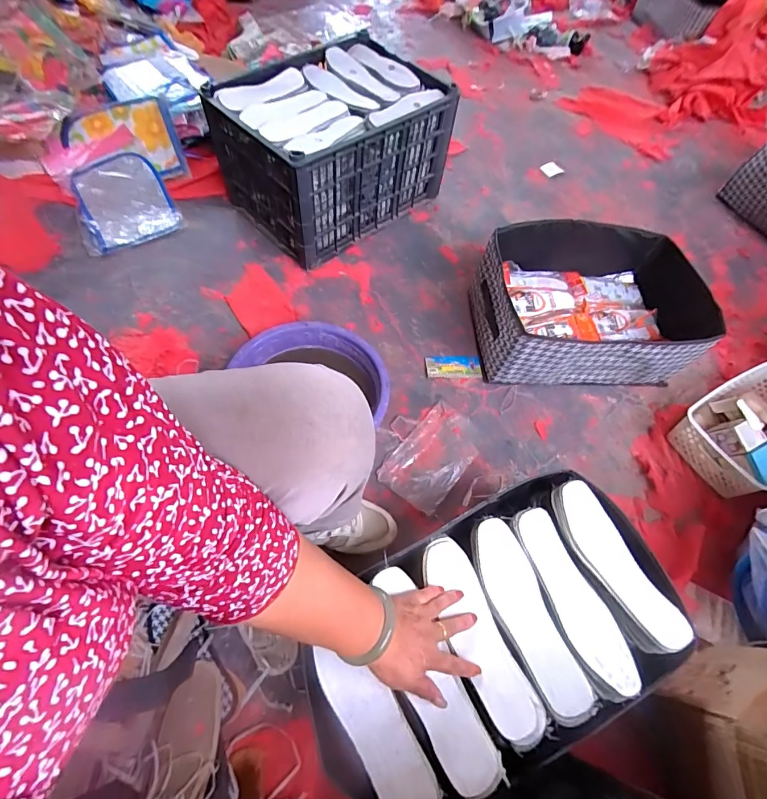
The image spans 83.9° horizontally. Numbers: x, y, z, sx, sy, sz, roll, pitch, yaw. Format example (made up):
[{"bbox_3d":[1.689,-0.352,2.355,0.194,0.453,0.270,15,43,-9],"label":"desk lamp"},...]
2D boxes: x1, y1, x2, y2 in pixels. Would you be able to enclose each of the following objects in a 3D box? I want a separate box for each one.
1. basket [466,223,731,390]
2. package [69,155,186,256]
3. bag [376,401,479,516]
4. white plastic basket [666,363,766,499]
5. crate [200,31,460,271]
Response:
[{"bbox_3d":[0.438,-0.199,0.930,0.447,0.184,0.322,-2,61,-6],"label":"basket"},{"bbox_3d":[-0.681,-0.522,1.109,0.231,0.055,0.301,-22,65,-16],"label":"package"},{"bbox_3d":[0.096,0.109,0.827,0.128,0.017,0.200,37,64,15],"label":"bag"},{"bbox_3d":[0.765,0.056,0.872,0.304,0.088,0.195,-25,66,-17],"label":"white plastic basket"},{"bbox_3d":[-0.122,-0.635,1.084,0.484,0.268,0.386,-38,70,-22],"label":"crate"}]

